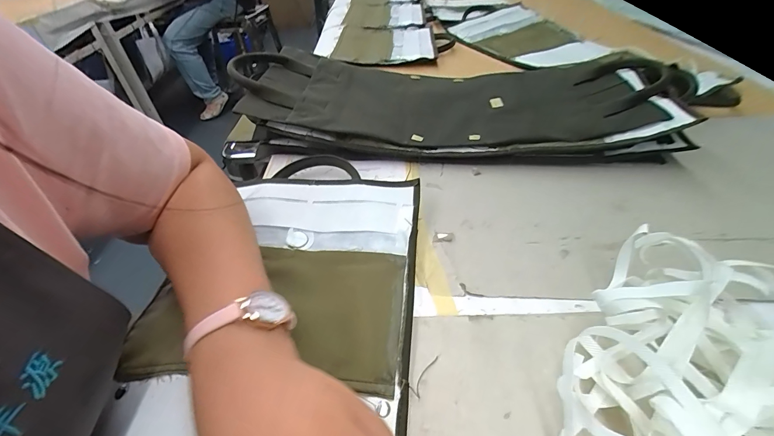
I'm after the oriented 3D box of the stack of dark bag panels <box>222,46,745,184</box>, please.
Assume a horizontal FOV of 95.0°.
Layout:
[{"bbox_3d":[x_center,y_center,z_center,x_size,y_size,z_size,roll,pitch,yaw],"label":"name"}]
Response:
[{"bbox_3d":[0.085,-0.175,0.520,0.608,0.066,0.283,-1,43,-1],"label":"stack of dark bag panels"}]

